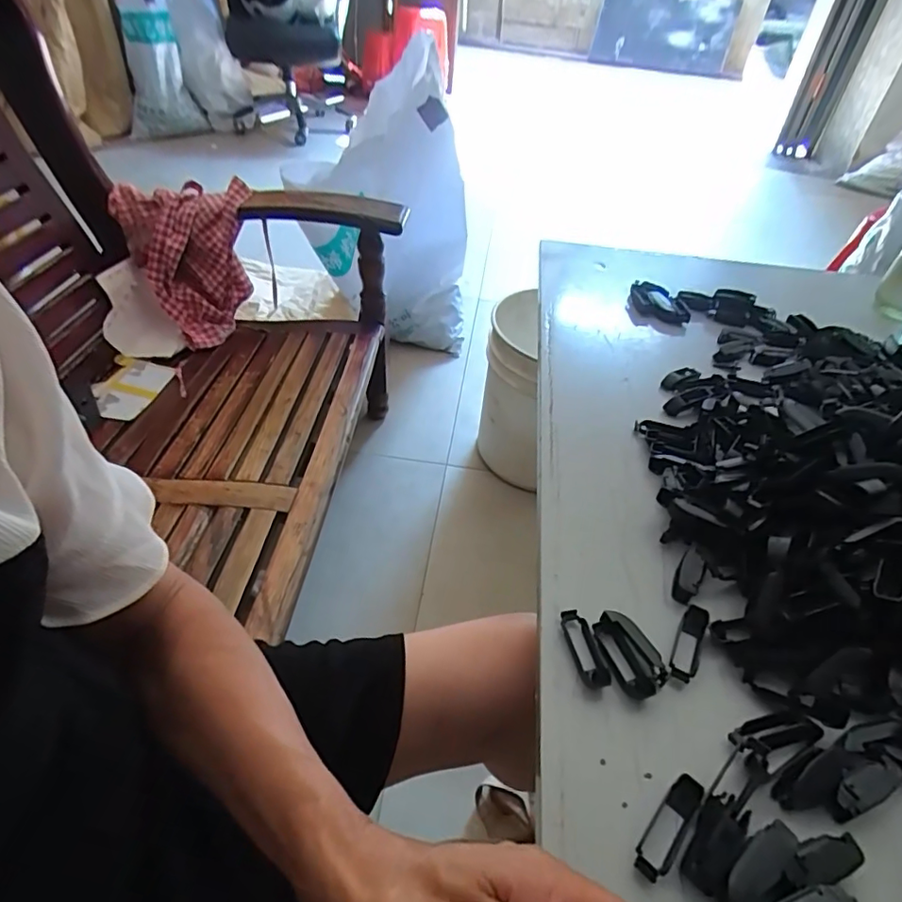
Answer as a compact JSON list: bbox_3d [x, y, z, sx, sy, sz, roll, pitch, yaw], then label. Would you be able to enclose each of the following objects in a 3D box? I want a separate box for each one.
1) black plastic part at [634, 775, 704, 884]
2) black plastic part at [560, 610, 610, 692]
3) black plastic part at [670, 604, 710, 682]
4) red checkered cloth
[{"bbox_3d":[0.119,0.204,0.296,0.017,0.009,0.056,36,51,28],"label":"black plastic part"},{"bbox_3d":[0.090,0.132,0.366,0.019,0.013,0.054,-3,44,-9],"label":"black plastic part"},{"bbox_3d":[0.163,0.131,0.372,0.018,0.012,0.056,26,47,21],"label":"black plastic part"},{"bbox_3d":[-0.485,-0.345,1.031,0.238,0.284,0.074,-2,23,0],"label":"red checkered cloth"}]

